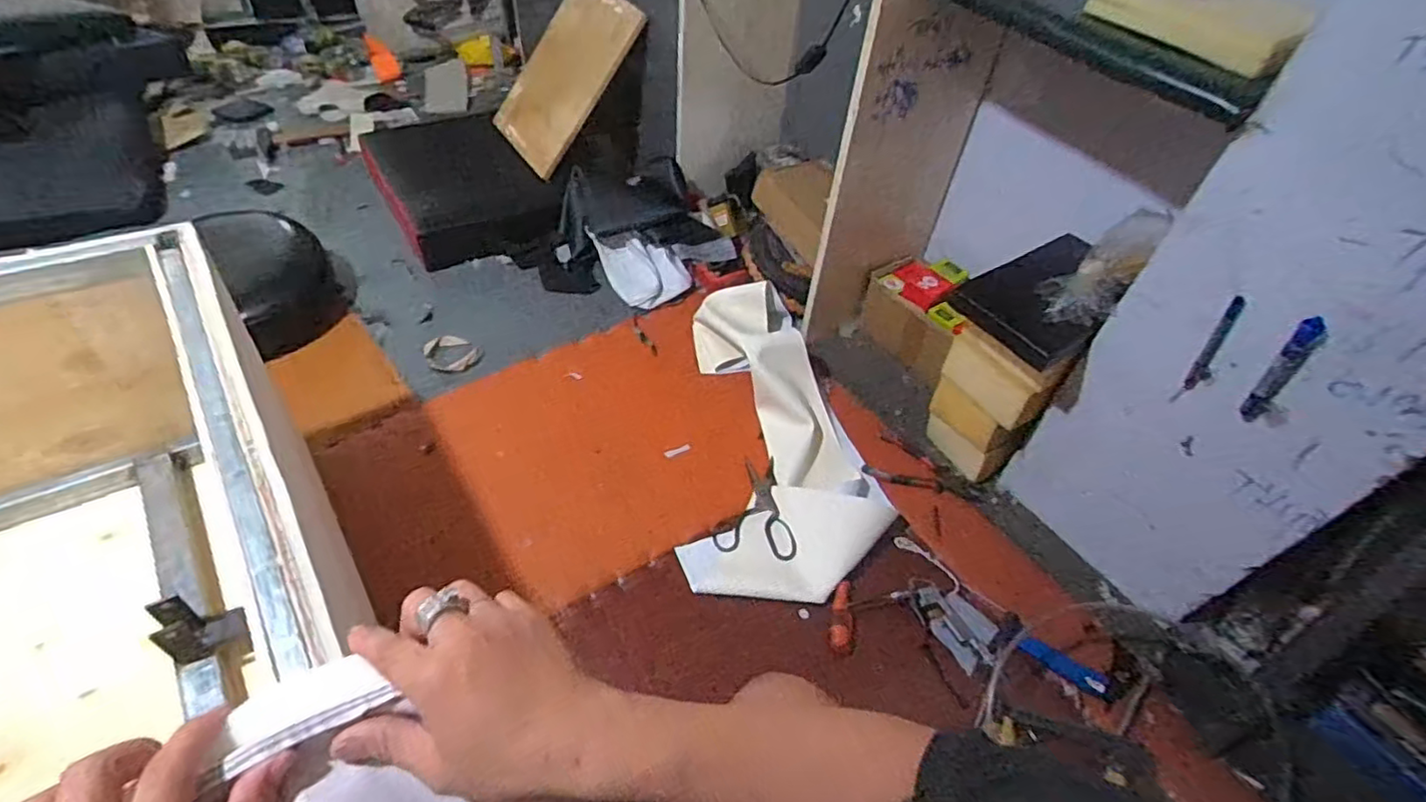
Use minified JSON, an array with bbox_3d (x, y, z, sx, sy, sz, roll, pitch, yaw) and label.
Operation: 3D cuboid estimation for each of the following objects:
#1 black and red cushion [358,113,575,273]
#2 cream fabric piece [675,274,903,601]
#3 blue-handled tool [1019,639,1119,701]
[{"bbox_3d":[-0.606,-0.551,1.586,0.379,0.090,0.514,-21,54,-23],"label":"black and red cushion"},{"bbox_3d":[0.128,0.030,1.148,0.322,0.143,0.612,5,48,-2],"label":"cream fabric piece"},{"bbox_3d":[0.505,0.380,0.931,0.134,0.012,0.033,28,52,18],"label":"blue-handled tool"}]

